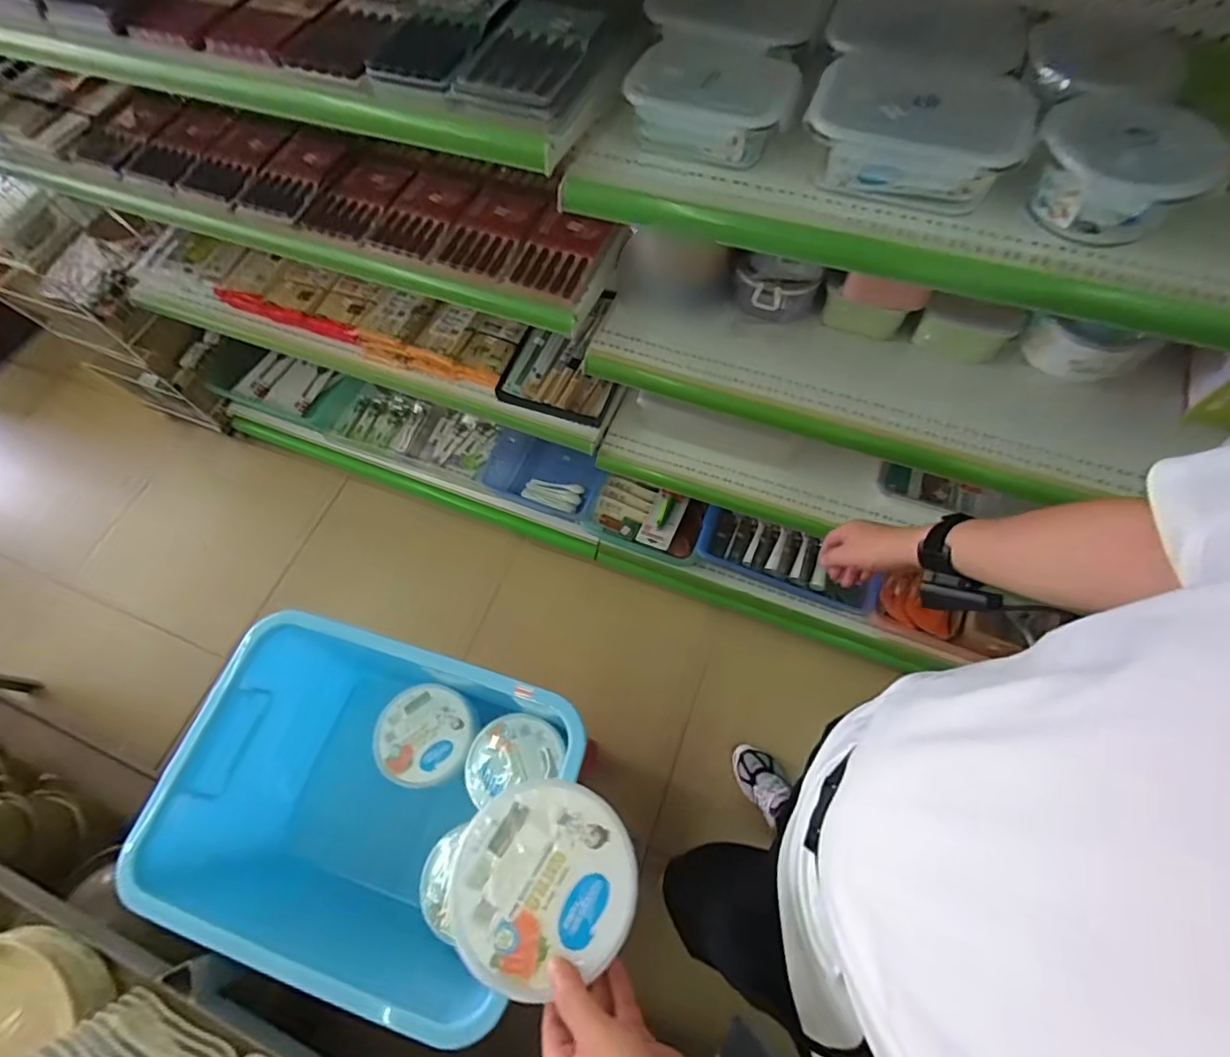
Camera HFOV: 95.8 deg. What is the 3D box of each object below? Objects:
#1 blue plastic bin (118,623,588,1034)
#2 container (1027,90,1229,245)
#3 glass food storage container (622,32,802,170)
[{"bbox_3d":[-0.315,0.392,0.827,0.485,0.338,0.368,15,67,9],"label":"blue plastic bin"},{"bbox_3d":[0.475,-0.339,0.527,0.155,0.062,0.160,36,72,17],"label":"container"},{"bbox_3d":[0.107,-0.455,0.590,0.171,0.056,0.123,21,68,11],"label":"glass food storage container"}]

